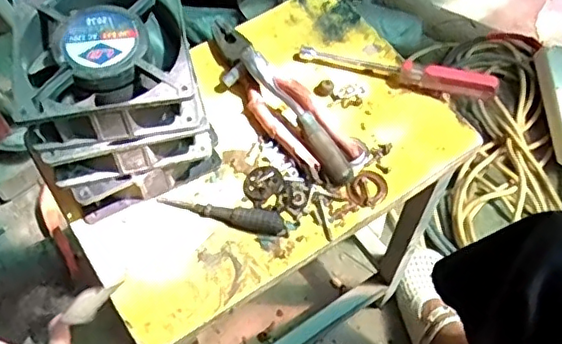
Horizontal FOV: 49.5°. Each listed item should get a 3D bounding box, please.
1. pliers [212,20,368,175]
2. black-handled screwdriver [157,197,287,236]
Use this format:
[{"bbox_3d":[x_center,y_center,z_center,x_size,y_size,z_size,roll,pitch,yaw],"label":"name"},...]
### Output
[{"bbox_3d":[-0.007,-0.071,0.537,0.053,0.031,0.192,-36,67,-19],"label":"pliers"},{"bbox_3d":[-0.047,0.032,0.488,0.104,0.014,0.018,14,61,7],"label":"black-handled screwdriver"}]

